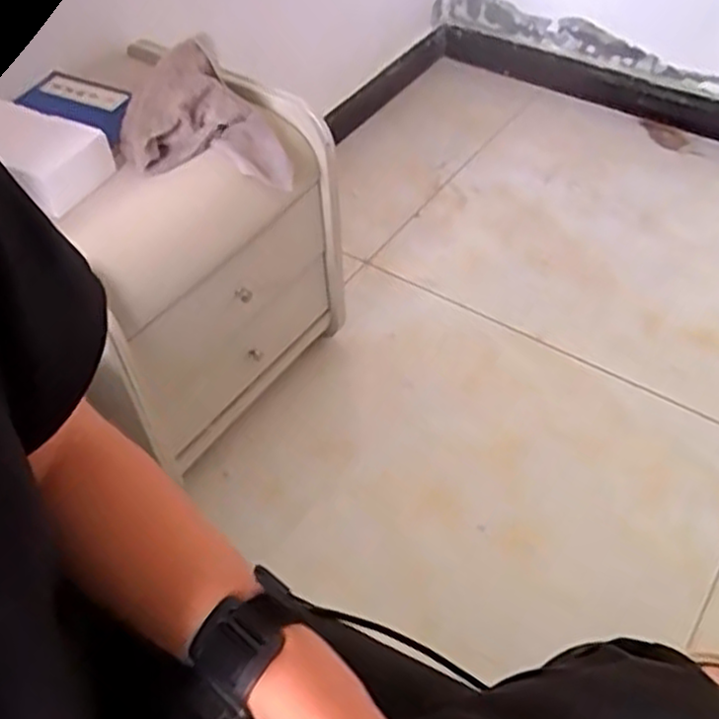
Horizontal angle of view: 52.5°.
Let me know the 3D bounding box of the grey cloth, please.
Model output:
[{"bbox_3d":[-0.207,-0.321,0.970,0.205,0.136,0.154,-7,50,-3],"label":"grey cloth"}]

